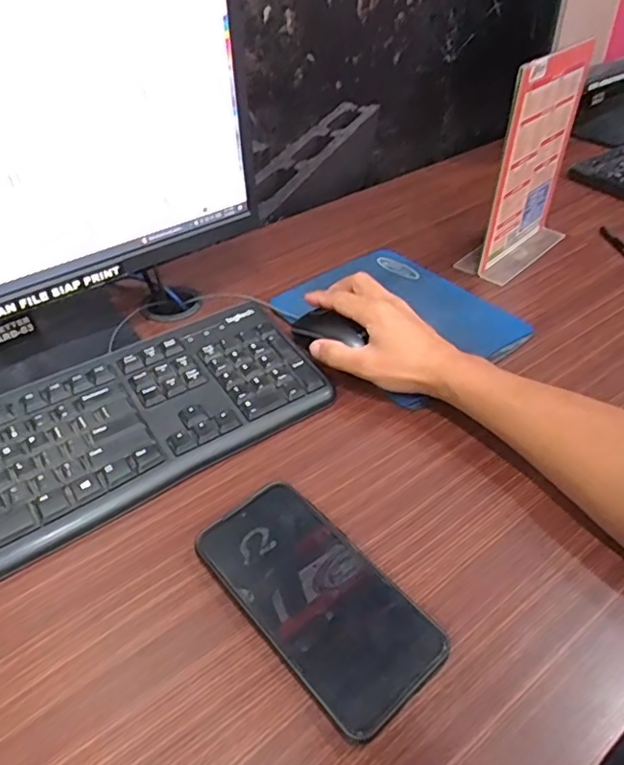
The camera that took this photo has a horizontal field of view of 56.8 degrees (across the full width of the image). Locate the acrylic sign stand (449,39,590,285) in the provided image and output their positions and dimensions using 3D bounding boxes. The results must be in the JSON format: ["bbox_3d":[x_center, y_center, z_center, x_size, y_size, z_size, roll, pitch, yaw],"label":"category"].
[{"bbox_3d":[0.232,-0.232,0.612,0.055,0.200,0.158,33,53,32],"label":"acrylic sign stand"}]

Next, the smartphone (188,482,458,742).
[{"bbox_3d":[0.002,0.132,0.362,0.078,0.017,0.160,-31,50,-28],"label":"smartphone"}]

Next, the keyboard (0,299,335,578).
[{"bbox_3d":[-0.194,0.049,0.444,0.426,0.024,0.160,-22,46,-22],"label":"keyboard"}]

